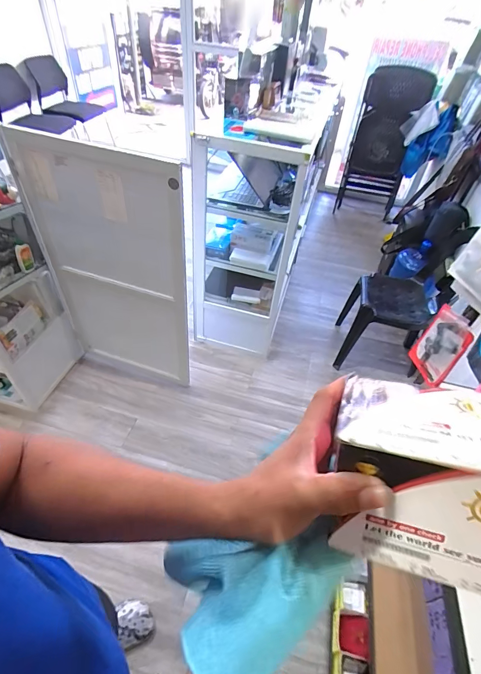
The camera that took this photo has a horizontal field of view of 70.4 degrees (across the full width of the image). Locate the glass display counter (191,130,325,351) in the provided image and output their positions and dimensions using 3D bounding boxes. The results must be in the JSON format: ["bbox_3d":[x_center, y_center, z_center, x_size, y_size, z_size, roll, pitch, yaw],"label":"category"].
[{"bbox_3d":[0.010,-0.441,1.702,0.477,1.035,0.501,2,46,-5],"label":"glass display counter"}]

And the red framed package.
[{"bbox_3d":[0.403,0.018,0.695,0.026,0.144,0.110,0,46,-7],"label":"red framed package"}]

